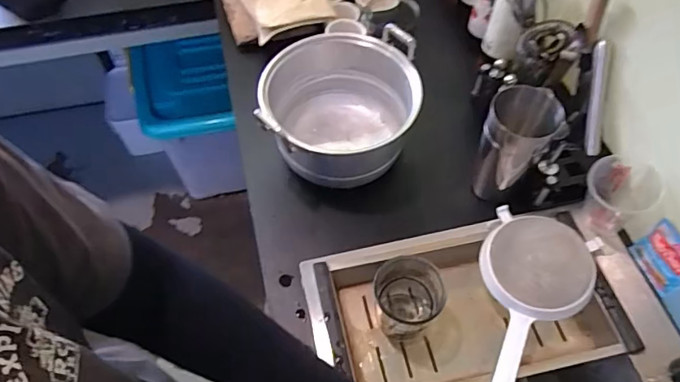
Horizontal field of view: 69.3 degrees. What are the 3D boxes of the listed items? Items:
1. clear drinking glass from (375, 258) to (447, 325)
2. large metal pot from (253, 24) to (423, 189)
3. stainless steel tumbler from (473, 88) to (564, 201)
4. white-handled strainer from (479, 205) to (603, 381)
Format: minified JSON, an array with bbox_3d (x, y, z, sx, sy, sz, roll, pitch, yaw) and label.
[{"bbox_3d":[0.091,0.134,0.651,0.083,0.097,0.085,1,58,-1],"label":"clear drinking glass"},{"bbox_3d":[-0.004,-0.114,0.725,0.209,0.159,0.216,1,58,-1],"label":"large metal pot"},{"bbox_3d":[0.227,-0.056,0.669,0.081,0.173,0.076,1,58,-1],"label":"stainless steel tumbler"},{"bbox_3d":[0.233,0.144,0.612,0.141,0.064,0.276,23,60,13],"label":"white-handled strainer"}]

